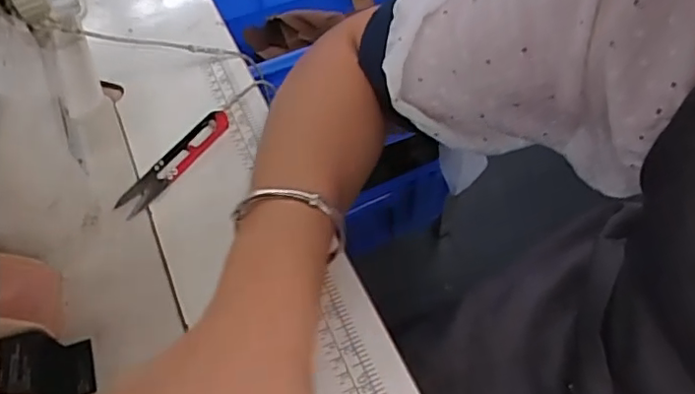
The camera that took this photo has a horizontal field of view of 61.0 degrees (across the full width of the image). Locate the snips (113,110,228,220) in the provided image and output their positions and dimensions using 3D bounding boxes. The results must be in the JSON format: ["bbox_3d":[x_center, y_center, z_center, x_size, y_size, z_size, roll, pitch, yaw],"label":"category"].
[{"bbox_3d":[-0.128,-0.028,0.443,0.026,0.007,0.106,34,63,24],"label":"snips"}]

